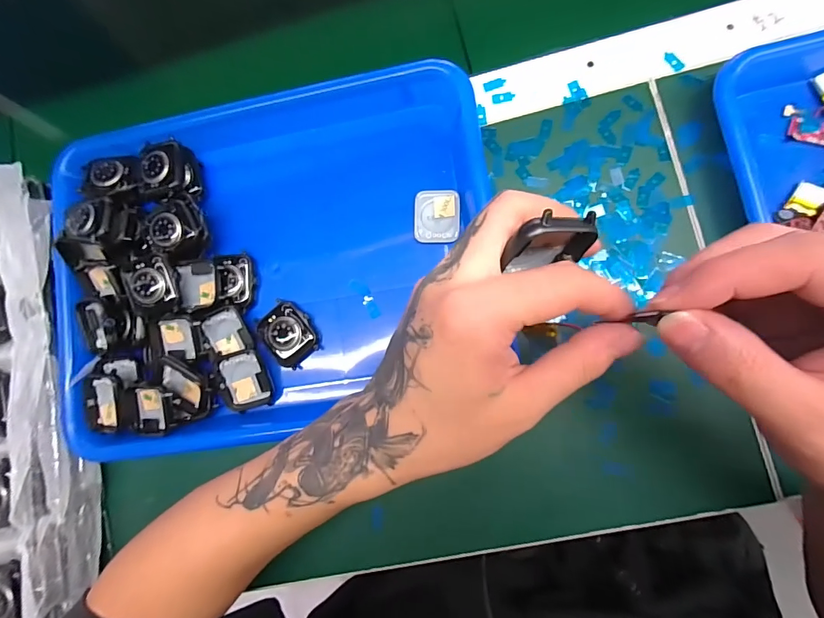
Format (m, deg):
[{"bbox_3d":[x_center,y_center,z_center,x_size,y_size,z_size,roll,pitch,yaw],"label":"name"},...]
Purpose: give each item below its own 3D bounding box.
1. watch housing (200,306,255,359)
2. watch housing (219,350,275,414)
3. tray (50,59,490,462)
[{"bbox_3d":[-0.140,0.018,0.302,0.033,0.013,0.036,-17,82,6],"label":"watch housing"},{"bbox_3d":[-0.125,0.055,0.296,0.038,0.012,0.041,-18,82,2],"label":"watch housing"},{"bbox_3d":[-0.105,-0.035,0.303,0.335,0.045,0.253,-9,82,3],"label":"tray"}]

